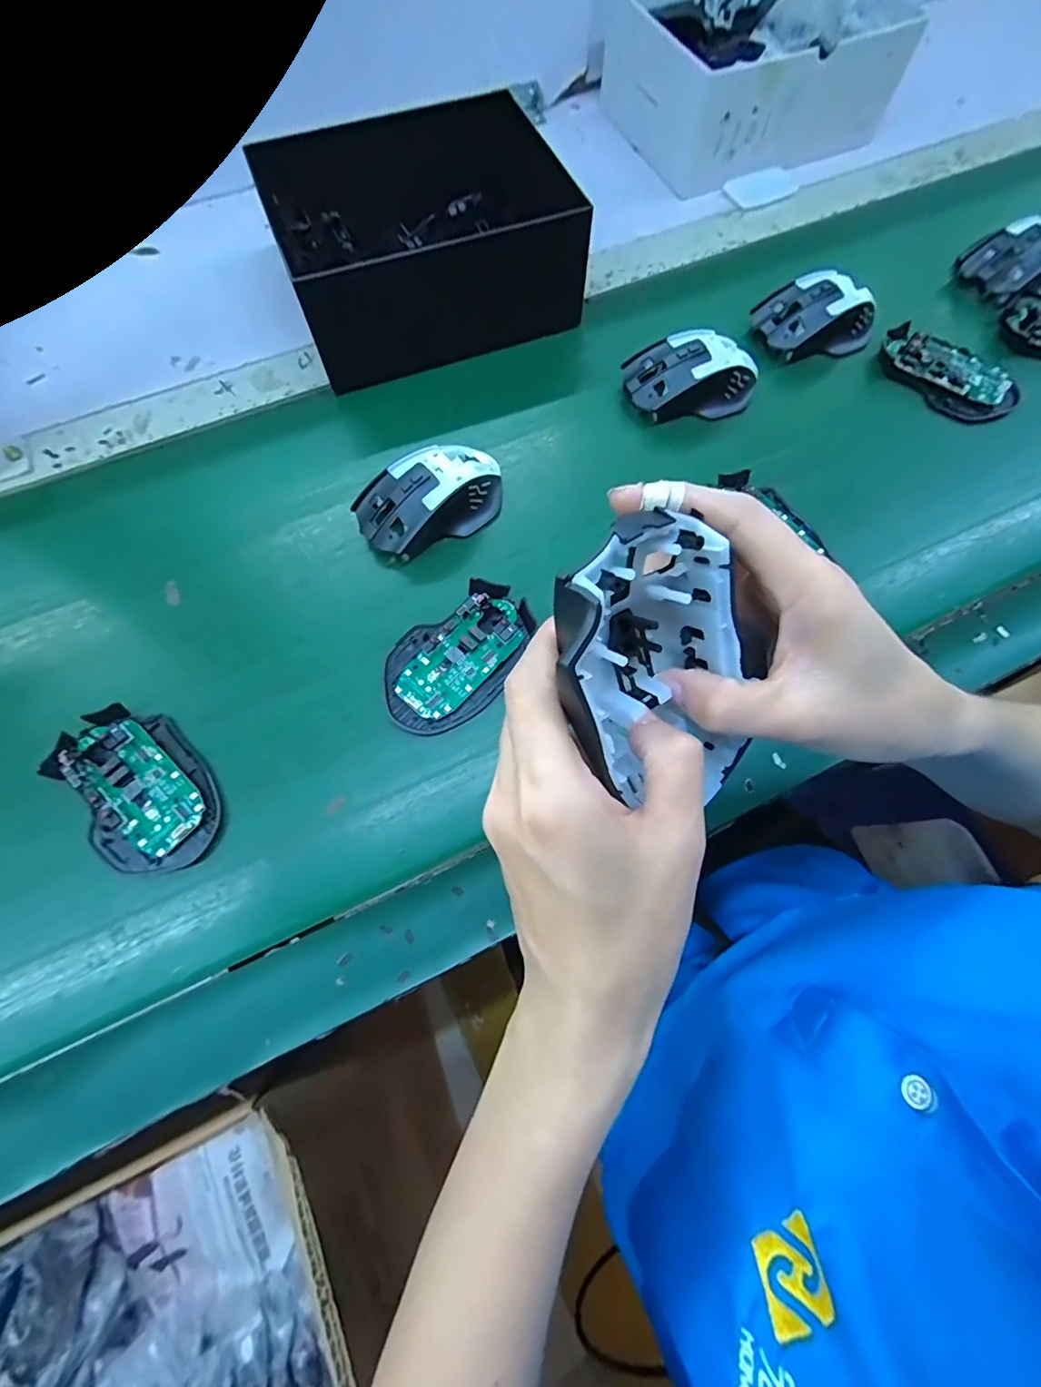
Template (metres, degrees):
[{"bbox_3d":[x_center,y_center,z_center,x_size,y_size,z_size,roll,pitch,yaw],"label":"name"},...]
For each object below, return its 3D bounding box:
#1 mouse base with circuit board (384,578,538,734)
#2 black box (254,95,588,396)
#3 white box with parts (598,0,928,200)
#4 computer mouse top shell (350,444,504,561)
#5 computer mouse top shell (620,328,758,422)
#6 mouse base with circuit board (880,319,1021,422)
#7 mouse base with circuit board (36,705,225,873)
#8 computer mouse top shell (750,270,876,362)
[{"bbox_3d":[-0.041,-0.026,0.343,0.074,0.018,0.113,43,76,13],"label":"mouse base with circuit board"},{"bbox_3d":[-0.081,-0.386,0.433,0.224,0.093,0.214,-19,72,-7],"label":"black box"},{"bbox_3d":[0.236,-0.657,0.533,0.246,0.091,0.210,-23,73,-8],"label":"white box with parts"},{"bbox_3d":[-0.066,-0.150,0.379,0.115,0.036,0.071,-36,75,-12],"label":"computer mouse top shell"},{"bbox_3d":[0.143,-0.261,0.418,0.113,0.038,0.069,-4,71,-2],"label":"computer mouse top shell"},{"bbox_3d":[0.362,-0.273,0.433,0.061,0.021,0.112,-40,75,-13],"label":"mouse base with circuit board"},{"bbox_3d":[-0.235,0.058,0.314,0.071,0.021,0.110,-37,75,-12],"label":"mouse base with circuit board"},{"bbox_3d":[0.259,-0.329,0.443,0.106,0.038,0.066,-10,71,-4],"label":"computer mouse top shell"}]

